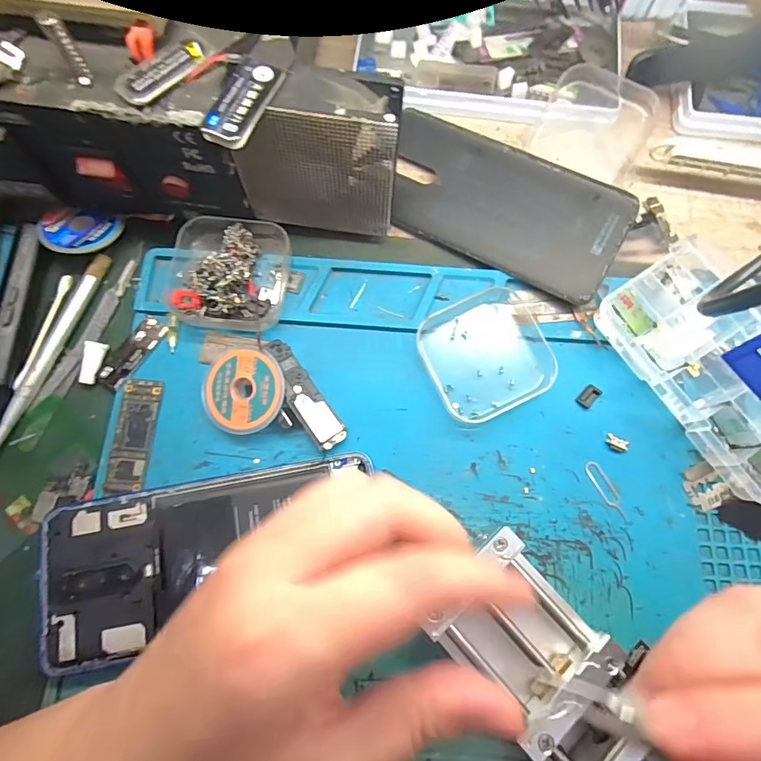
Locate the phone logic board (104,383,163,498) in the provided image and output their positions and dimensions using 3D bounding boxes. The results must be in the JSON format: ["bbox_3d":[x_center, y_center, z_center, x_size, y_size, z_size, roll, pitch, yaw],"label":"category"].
[{"bbox_3d":[-0.130,0.029,0.237,0.020,0.004,0.059,5,75,1],"label":"phone logic board"}]

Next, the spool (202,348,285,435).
[{"bbox_3d":[-0.071,0.006,0.238,0.043,0.010,0.043,-1,85,10],"label":"spool"}]

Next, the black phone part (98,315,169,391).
[{"bbox_3d":[-0.137,-0.016,0.249,0.016,0.004,0.044,33,77,8],"label":"black phone part"}]

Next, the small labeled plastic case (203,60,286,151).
[{"bbox_3d":[-0.057,-0.115,0.188,0.019,0.008,0.044,19,75,4],"label":"small labeled plastic case"}]

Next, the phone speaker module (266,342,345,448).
[{"bbox_3d":[-0.042,0.007,0.243,0.019,0.004,0.066,-30,76,-30],"label":"phone speaker module"}]

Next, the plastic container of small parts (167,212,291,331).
[{"bbox_3d":[-0.085,-0.061,0.252,0.062,0.022,0.064,8,75,2],"label":"plastic container of small parts"}]

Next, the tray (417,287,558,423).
[{"bbox_3d":[0.059,-0.015,0.251,0.065,0.008,0.064,-25,76,-7],"label":"tray"}]

